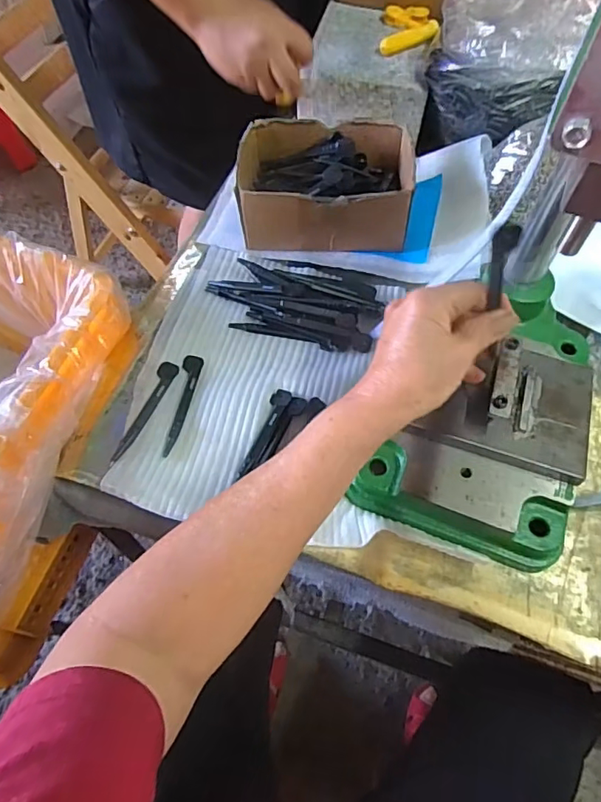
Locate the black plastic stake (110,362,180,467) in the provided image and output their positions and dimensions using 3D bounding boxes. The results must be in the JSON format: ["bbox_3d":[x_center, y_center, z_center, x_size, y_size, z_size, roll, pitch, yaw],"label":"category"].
[{"bbox_3d":[-0.128,0.008,0.439,0.016,0.004,0.102,17,60,7],"label":"black plastic stake"}]

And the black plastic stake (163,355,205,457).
[{"bbox_3d":[-0.097,0.000,0.442,0.016,0.004,0.099,5,60,0],"label":"black plastic stake"}]

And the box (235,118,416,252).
[{"bbox_3d":[0.023,-0.217,0.536,0.160,0.073,0.131,0,60,-3],"label":"box"}]

